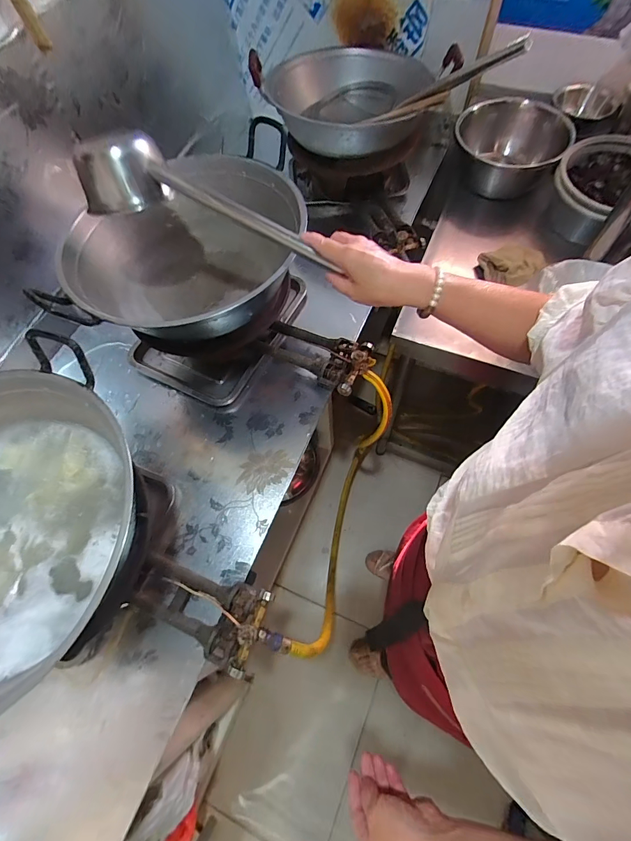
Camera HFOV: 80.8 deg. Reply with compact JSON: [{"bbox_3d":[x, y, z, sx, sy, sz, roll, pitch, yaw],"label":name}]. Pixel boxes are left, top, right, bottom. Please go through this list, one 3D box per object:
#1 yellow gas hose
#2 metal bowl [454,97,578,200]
[{"bbox_3d":[0.069,0.232,0.884,0.074,0.618,0.517,15,67,10],"label":"yellow gas hose"},{"bbox_3d":[0.460,-0.646,0.892,0.240,0.113,0.238,-1,65,3],"label":"metal bowl"}]

